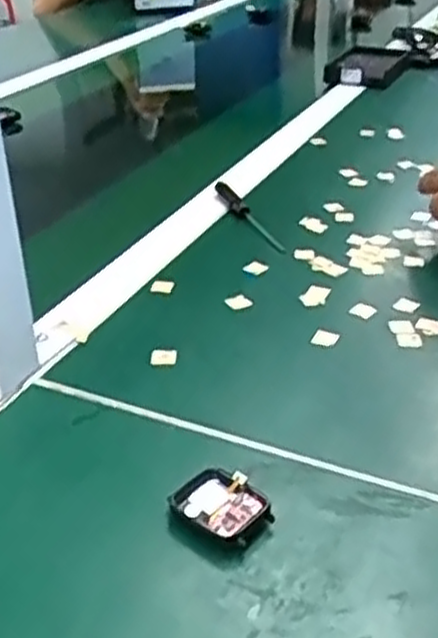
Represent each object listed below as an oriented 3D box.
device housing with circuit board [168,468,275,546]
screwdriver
[{"bbox_3d":[0.001,0.093,0.394,0.046,0.010,0.038,22,39,35],"label":"device housing with circuit board"},{"bbox_3d":[0.025,-0.092,0.702,0.014,0.016,0.136,-15,33,-19],"label":"screwdriver"}]

